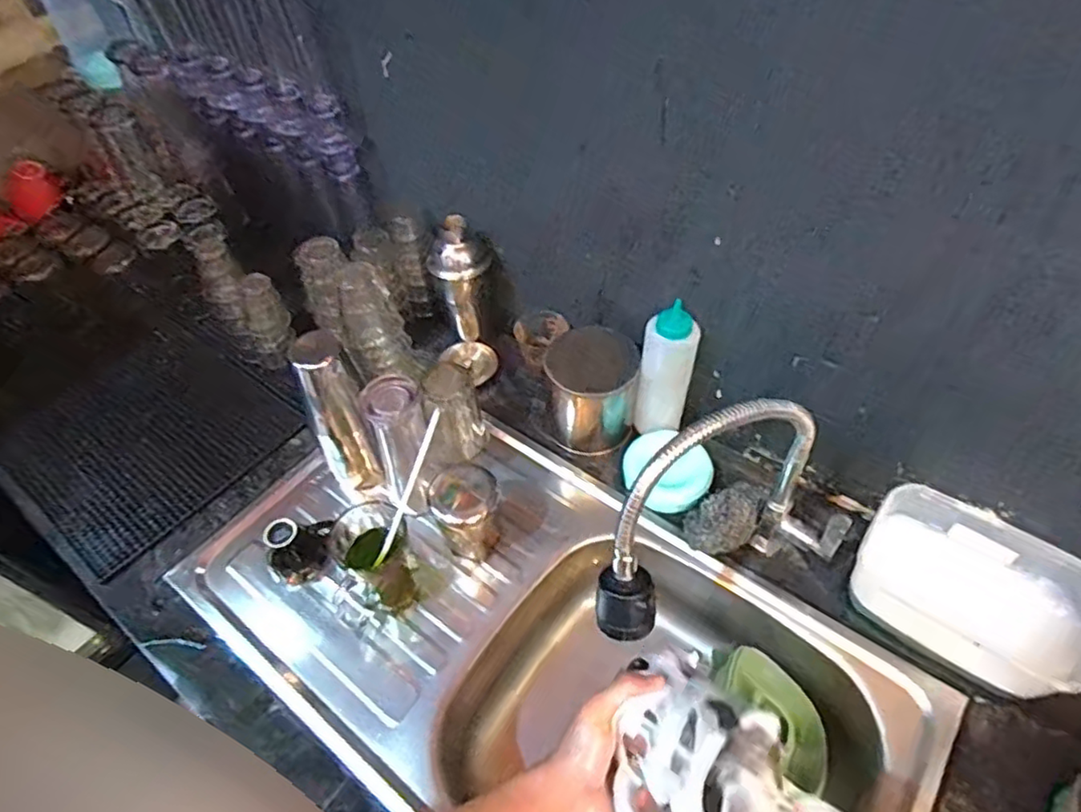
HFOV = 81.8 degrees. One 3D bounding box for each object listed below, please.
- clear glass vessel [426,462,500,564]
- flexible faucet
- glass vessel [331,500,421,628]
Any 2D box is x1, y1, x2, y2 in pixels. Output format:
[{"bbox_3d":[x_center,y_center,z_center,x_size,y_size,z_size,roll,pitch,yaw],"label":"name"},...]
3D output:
[{"bbox_3d":[-0.080,0.119,0.693,0.071,0.108,0.074,-2,51,2],"label":"clear glass vessel"},{"bbox_3d":[0.156,0.115,0.566,0.265,0.279,0.095,-24,53,-15],"label":"flexible faucet"},{"bbox_3d":[-0.171,0.170,0.661,0.080,0.120,0.094,-7,51,-2],"label":"glass vessel"}]

